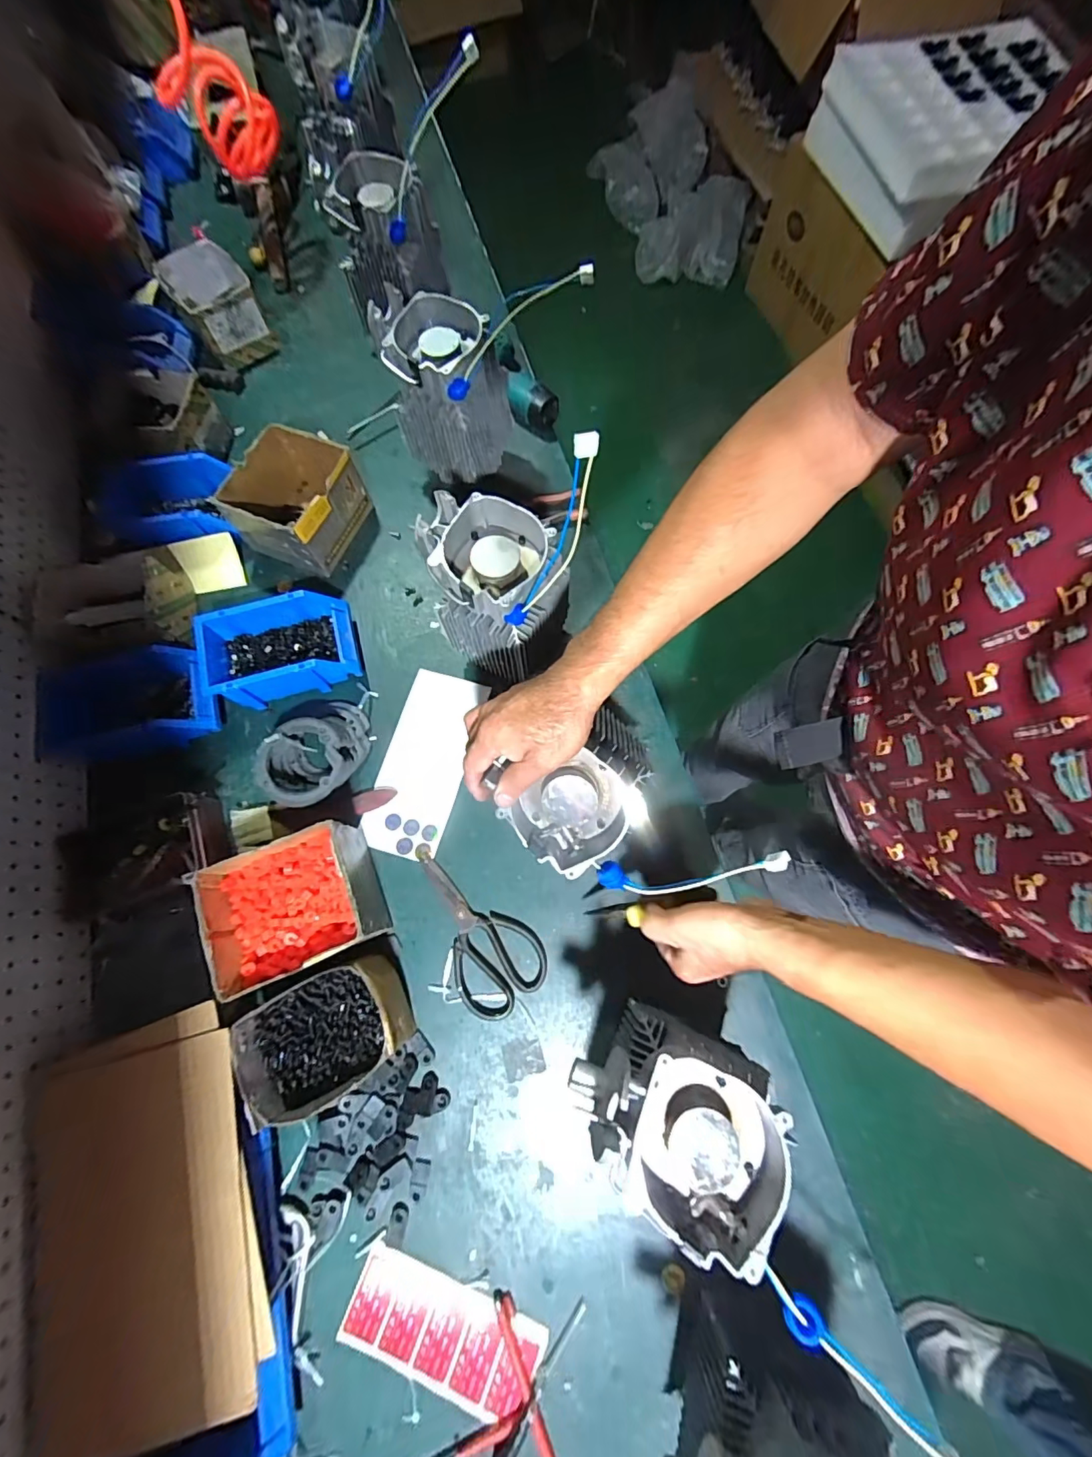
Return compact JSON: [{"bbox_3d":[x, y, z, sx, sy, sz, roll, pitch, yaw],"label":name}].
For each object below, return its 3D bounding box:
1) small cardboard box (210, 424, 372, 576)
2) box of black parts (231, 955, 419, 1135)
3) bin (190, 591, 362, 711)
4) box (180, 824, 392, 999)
[{"bbox_3d":[-0.349,-0.325,0.725,0.133,0.100,0.156,24,74,8],"label":"small cardboard box"},{"bbox_3d":[-0.223,0.314,0.530,0.151,0.088,0.115,-29,73,-8],"label":"box of black parts"},{"bbox_3d":[-0.352,-0.102,0.666,0.193,0.066,0.118,-16,73,-4],"label":"bin"},{"bbox_3d":[-0.273,0.194,0.560,0.159,0.094,0.138,-22,73,-6],"label":"box"}]

